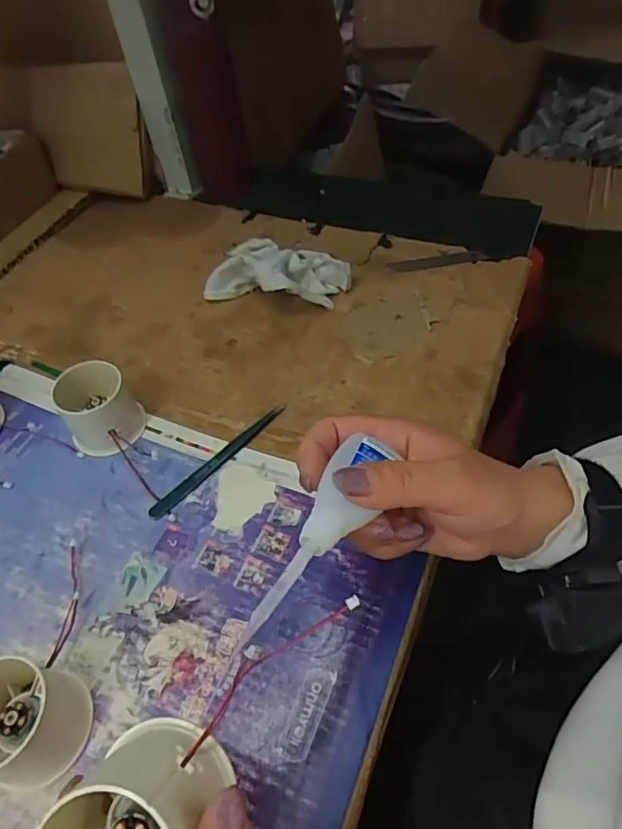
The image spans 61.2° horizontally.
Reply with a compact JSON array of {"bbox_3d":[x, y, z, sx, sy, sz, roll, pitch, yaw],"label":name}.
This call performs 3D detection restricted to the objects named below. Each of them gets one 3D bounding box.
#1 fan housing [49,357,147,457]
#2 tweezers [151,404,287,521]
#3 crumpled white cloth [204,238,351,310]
[{"bbox_3d":[-0.160,-0.006,0.398,0.057,0.050,0.066,-30,55,-19],"label":"fan housing"},{"bbox_3d":[-0.066,0.032,0.392,0.012,0.004,0.127,36,62,28],"label":"tweezers"},{"bbox_3d":[-0.029,-0.138,0.497,0.131,0.045,0.085,11,53,12],"label":"crumpled white cloth"}]

